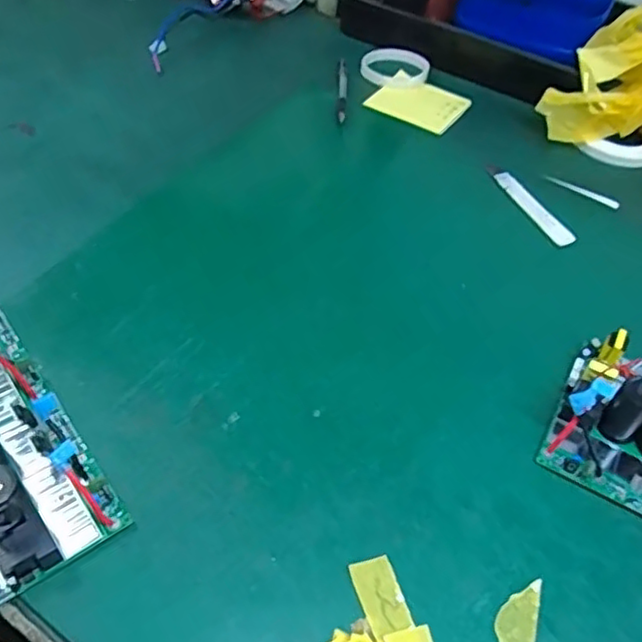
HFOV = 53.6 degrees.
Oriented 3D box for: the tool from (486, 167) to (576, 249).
[{"bbox_3d":[0.223,-0.127,0.678,0.027,0.005,0.133,-16,54,-18],"label":"tool"}]

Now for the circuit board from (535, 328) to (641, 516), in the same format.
[{"bbox_3d":[0.249,0.073,0.477,0.127,0.058,0.133,27,53,16],"label":"circuit board"}]

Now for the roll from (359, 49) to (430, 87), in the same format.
[{"bbox_3d":[0.098,-0.339,0.842,0.090,0.014,0.090,3,50,-3],"label":"roll"}]

